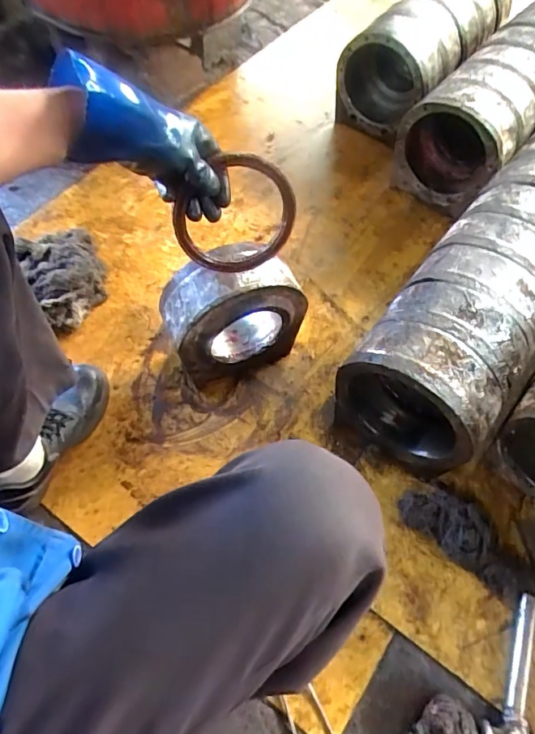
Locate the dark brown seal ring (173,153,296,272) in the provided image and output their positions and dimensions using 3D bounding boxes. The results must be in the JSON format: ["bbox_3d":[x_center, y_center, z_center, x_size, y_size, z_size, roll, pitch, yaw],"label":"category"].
[{"bbox_3d":[-0.035,-0.180,0.607,0.154,0.155,0.023,2,46,-31],"label":"dark brown seal ring"}]

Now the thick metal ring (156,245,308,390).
[{"bbox_3d":[-0.053,-0.074,0.832,0.219,0.263,0.102,-20,65,-12],"label":"thick metal ring"}]

